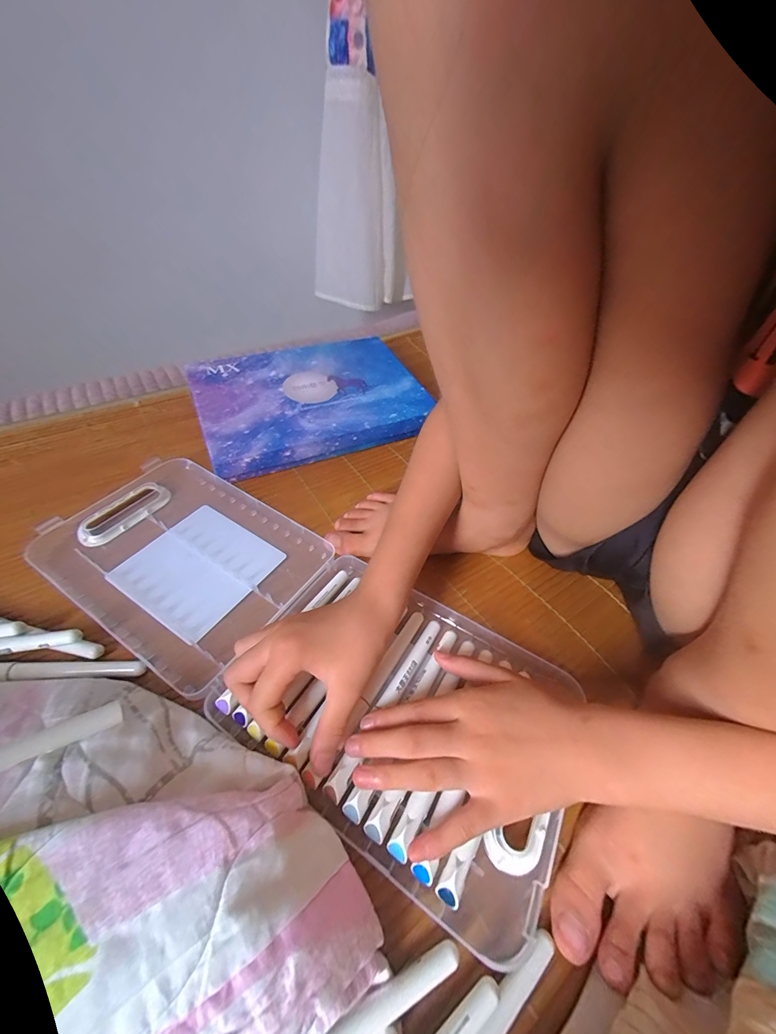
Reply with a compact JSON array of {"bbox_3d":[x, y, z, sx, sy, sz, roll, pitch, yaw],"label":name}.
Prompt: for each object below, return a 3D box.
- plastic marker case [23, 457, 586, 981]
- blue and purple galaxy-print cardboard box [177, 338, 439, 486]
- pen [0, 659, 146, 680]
[{"bbox_3d":[-0.081,0.076,0.285,0.429,0.027,0.175,29,52,21],"label":"plastic marker case"},{"bbox_3d":[-0.093,-0.148,0.455,0.265,0.048,0.188,-18,53,-20],"label":"blue and purple galaxy-print cardboard box"},{"bbox_3d":[-0.239,0.105,0.248,0.134,0.012,0.015,0,46,-4],"label":"pen"}]

